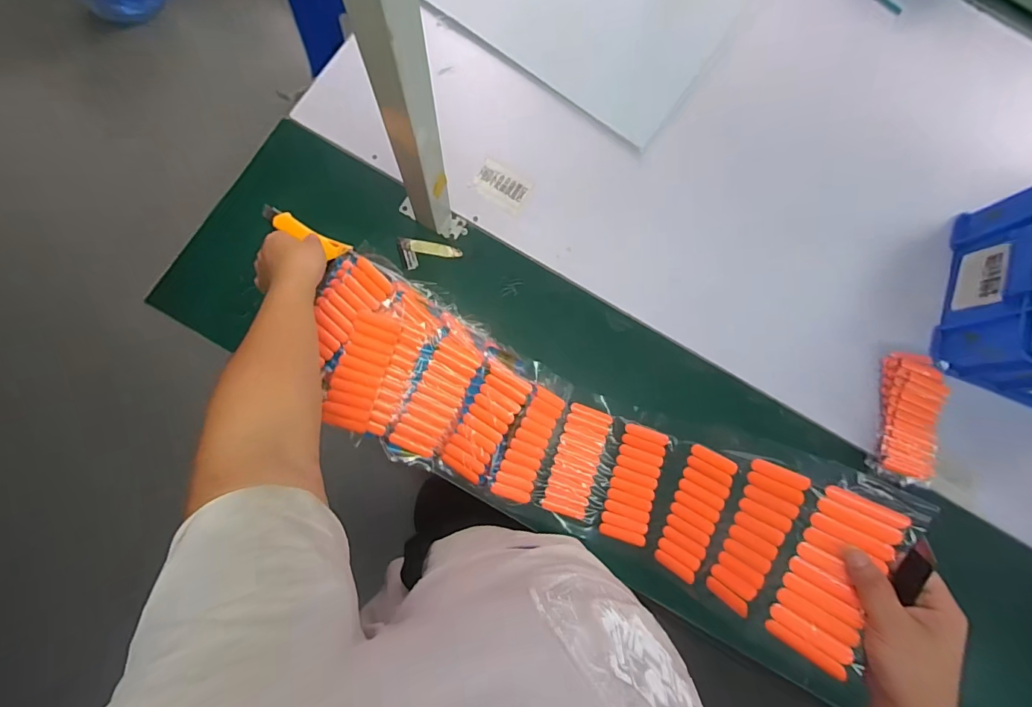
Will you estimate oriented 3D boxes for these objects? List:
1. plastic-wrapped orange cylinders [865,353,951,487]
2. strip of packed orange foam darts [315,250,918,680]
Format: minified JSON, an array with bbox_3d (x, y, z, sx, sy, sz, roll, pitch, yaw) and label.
[{"bbox_3d":[0.607,0.098,0.675,0.093,0.032,0.200,19,80,-2],"label":"plastic-wrapped orange cylinders"},{"bbox_3d":[0.027,0.101,0.552,0.662,0.218,0.194,25,80,16],"label":"strip of packed orange foam darts"}]

